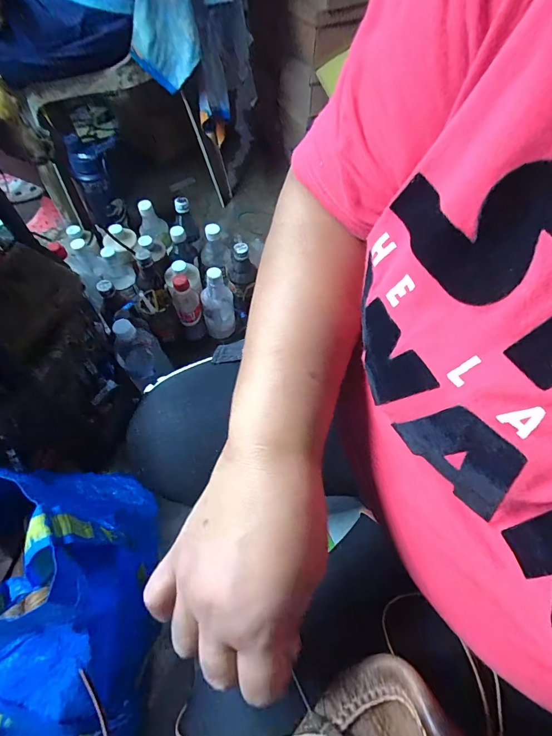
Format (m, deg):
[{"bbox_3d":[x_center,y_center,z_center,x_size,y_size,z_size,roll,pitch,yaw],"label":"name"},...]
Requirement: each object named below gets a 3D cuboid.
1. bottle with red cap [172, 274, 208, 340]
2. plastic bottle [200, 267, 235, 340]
[{"bbox_3d":[-0.183,-0.130,0.787,0.053,0.160,0.059,-15,63,-10],"label":"bottle with red cap"},{"bbox_3d":[-0.124,-0.136,0.808,0.067,0.170,0.064,-9,62,-7],"label":"plastic bottle"}]

